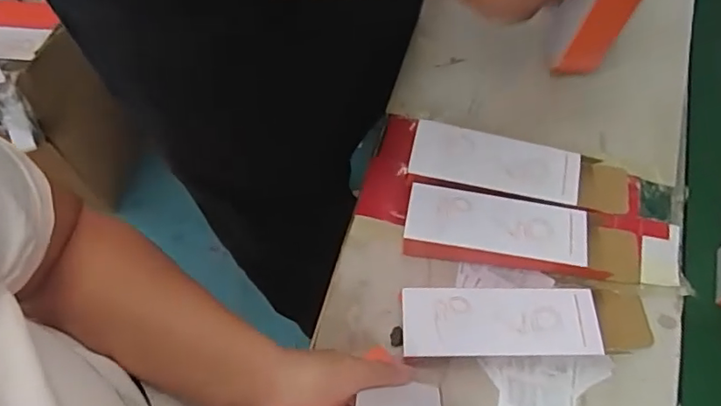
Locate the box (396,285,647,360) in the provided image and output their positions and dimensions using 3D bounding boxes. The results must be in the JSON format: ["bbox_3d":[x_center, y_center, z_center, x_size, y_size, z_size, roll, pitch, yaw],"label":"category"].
[{"bbox_3d":[0.159,0.115,0.516,0.240,0.058,0.073,-5,62,1],"label":"box"}]

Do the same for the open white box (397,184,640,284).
[{"bbox_3d":[0.168,0.035,0.562,0.239,0.055,0.074,5,63,6],"label":"open white box"}]

